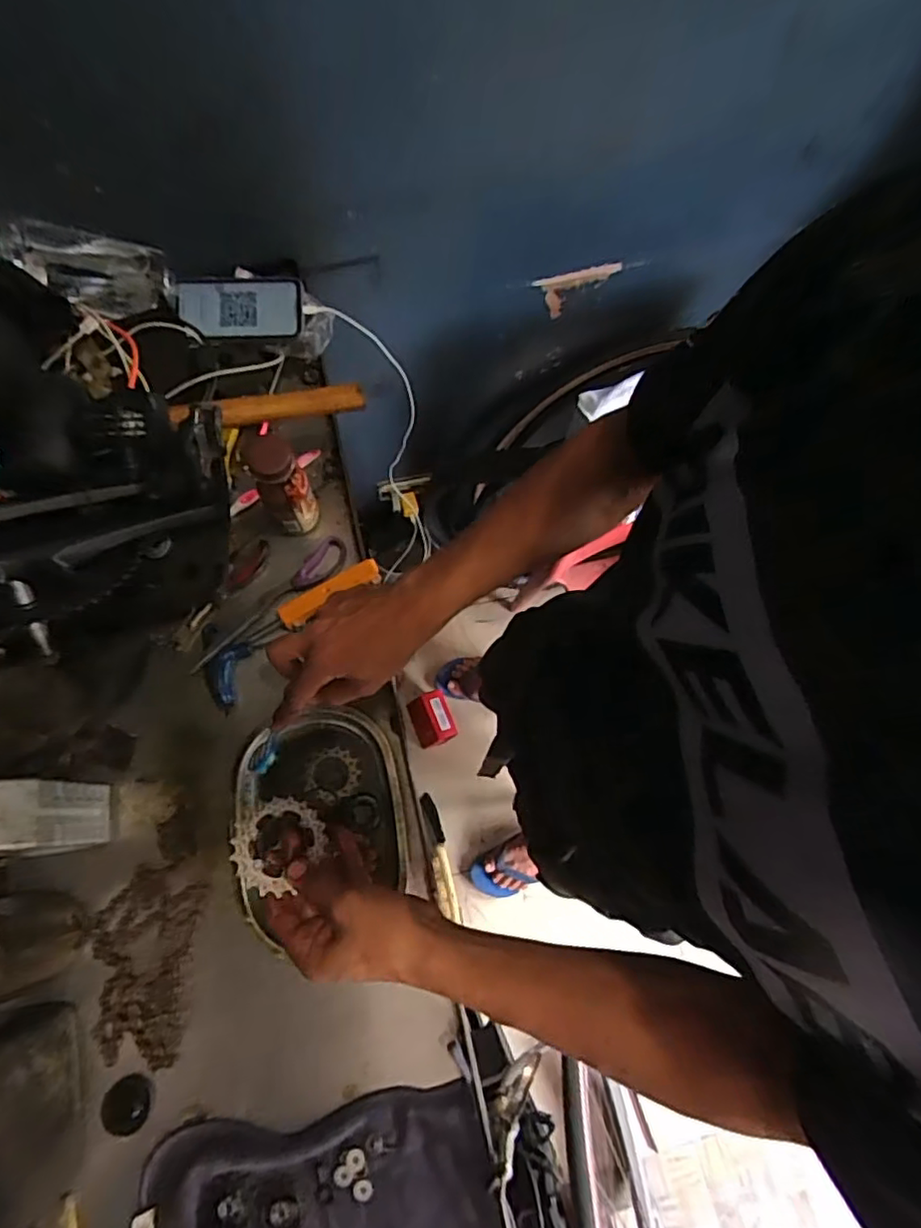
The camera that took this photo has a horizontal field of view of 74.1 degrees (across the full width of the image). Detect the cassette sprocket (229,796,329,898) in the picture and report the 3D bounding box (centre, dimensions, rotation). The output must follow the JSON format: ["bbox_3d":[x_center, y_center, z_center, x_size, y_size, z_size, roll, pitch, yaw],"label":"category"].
[{"bbox_3d":[-0.144,0.179,0.480,0.063,0.007,0.073,35,53,-4],"label":"cassette sprocket"}]

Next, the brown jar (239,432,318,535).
[{"bbox_3d":[-0.176,-0.127,0.611,0.055,0.149,0.056,1,72,-2],"label":"brown jar"}]

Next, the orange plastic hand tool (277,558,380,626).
[{"bbox_3d":[-0.133,-0.022,0.620,0.110,0.013,0.023,-28,75,4],"label":"orange plastic hand tool"}]

